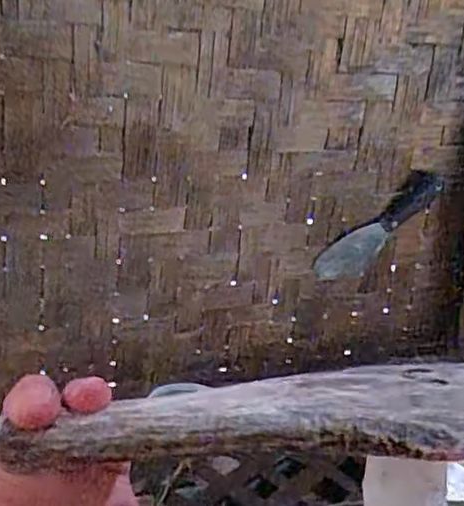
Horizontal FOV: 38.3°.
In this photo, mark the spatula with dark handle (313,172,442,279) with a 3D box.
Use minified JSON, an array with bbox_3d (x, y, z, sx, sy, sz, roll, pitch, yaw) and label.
[{"bbox_3d":[0.189,-0.029,0.861,0.191,0.059,0.016,-40,20,5],"label":"spatula with dark handle"}]

